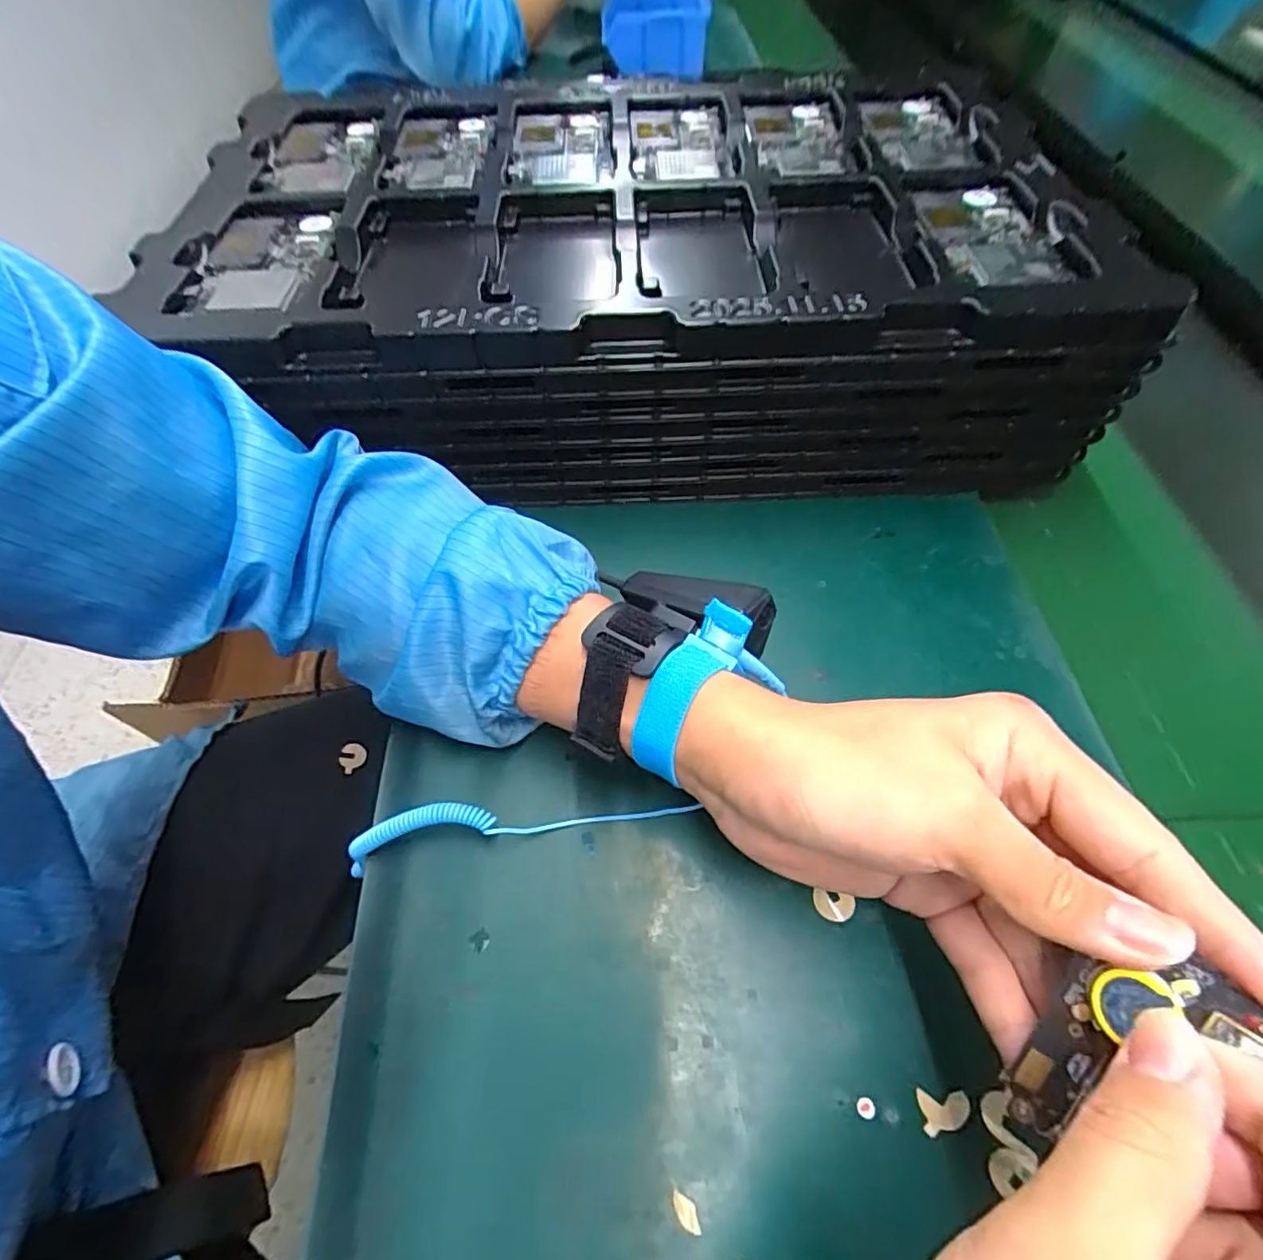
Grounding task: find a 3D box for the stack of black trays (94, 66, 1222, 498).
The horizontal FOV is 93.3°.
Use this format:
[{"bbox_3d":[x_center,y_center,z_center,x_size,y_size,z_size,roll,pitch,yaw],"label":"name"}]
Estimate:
[{"bbox_3d":[0.002,-0.246,0.426,0.541,0.129,0.323,-2,57,0],"label":"stack of black trays"}]

